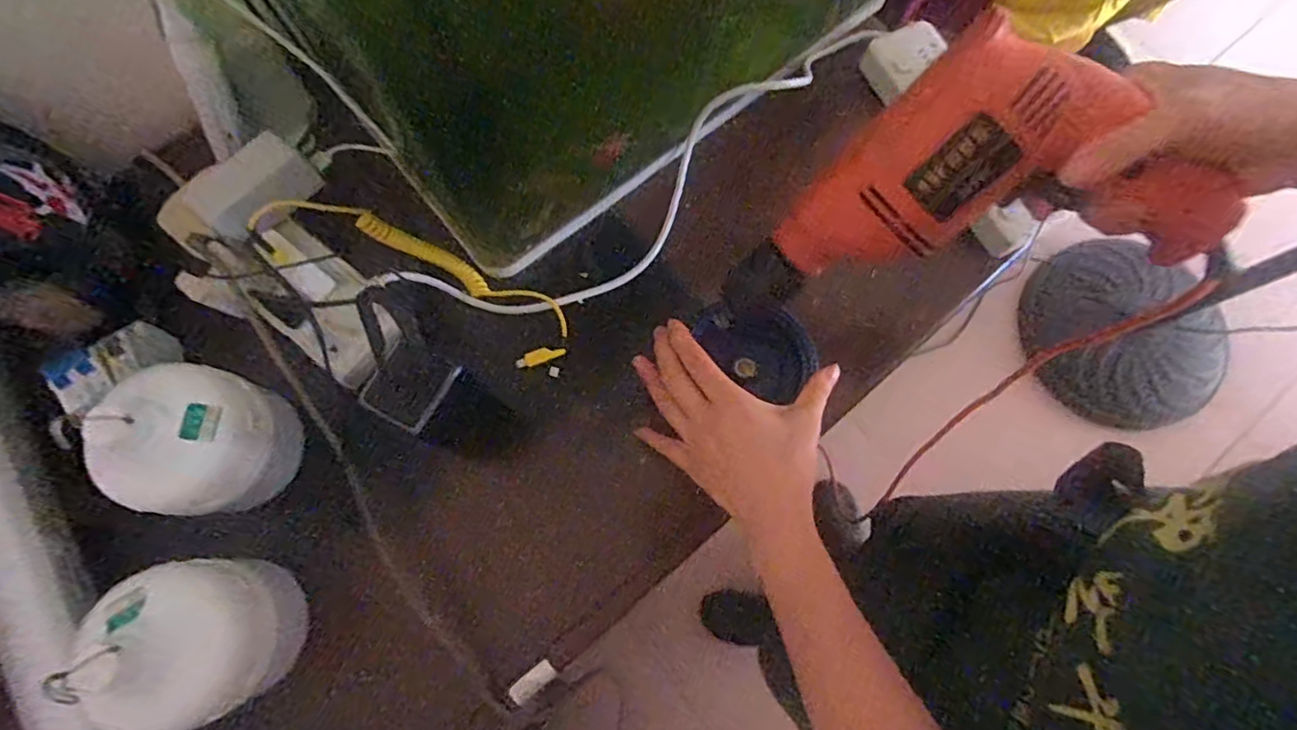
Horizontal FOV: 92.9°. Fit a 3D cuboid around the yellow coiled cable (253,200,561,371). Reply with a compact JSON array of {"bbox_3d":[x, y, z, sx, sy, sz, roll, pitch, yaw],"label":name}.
[{"bbox_3d":[-0.169,-0.072,0.475,0.217,0.119,0.068,19,75,5],"label":"yellow coiled cable"}]

